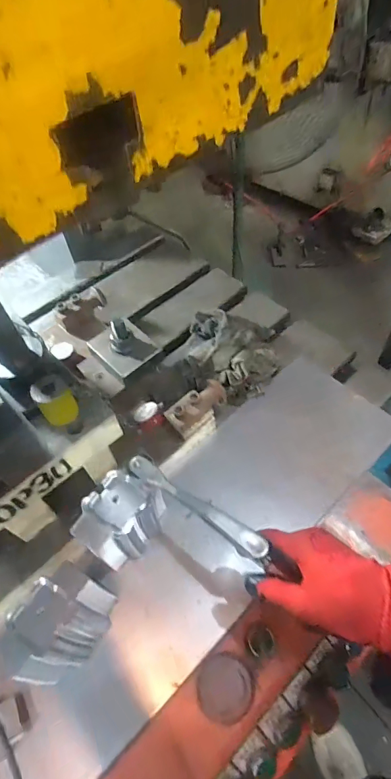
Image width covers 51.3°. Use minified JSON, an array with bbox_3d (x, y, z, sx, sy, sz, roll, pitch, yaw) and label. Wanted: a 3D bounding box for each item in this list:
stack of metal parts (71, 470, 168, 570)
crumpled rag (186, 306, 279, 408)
[{"bbox_3d":[-0.082,0.163,0.482,0.059,0.133,0.089,29,61,24],"label":"stack of metal parts"},{"bbox_3d":[0.061,-0.063,0.682,0.148,0.065,0.176,-4,53,3],"label":"crumpled rag"}]

